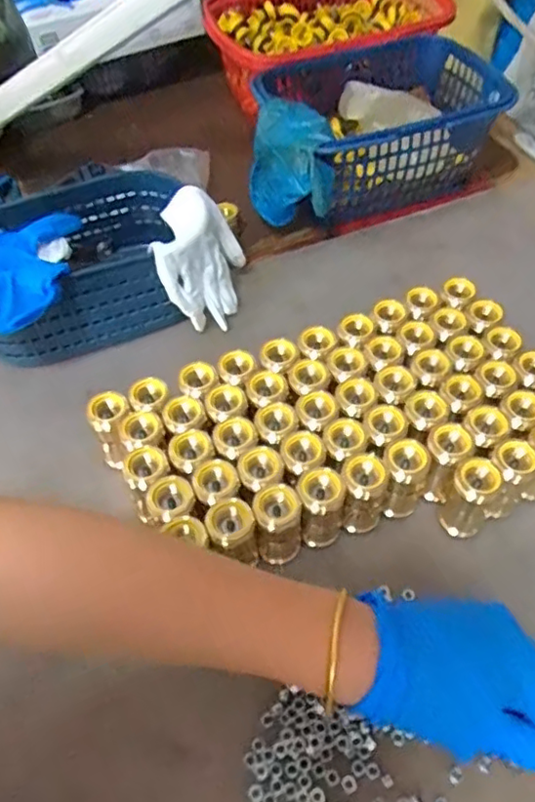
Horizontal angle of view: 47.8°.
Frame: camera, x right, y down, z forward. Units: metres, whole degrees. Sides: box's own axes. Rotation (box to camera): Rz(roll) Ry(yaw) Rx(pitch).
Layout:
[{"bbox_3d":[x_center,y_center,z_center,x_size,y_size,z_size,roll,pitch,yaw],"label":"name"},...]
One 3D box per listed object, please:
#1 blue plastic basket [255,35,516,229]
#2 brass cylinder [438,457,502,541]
[{"bbox_3d":[0.134,-0.306,0.687,0.235,0.116,0.184,-18,54,-9],"label":"blue plastic basket"},{"bbox_3d":[0.144,0.070,0.429,0.029,0.064,0.029,-2,53,3],"label":"brass cylinder"}]

